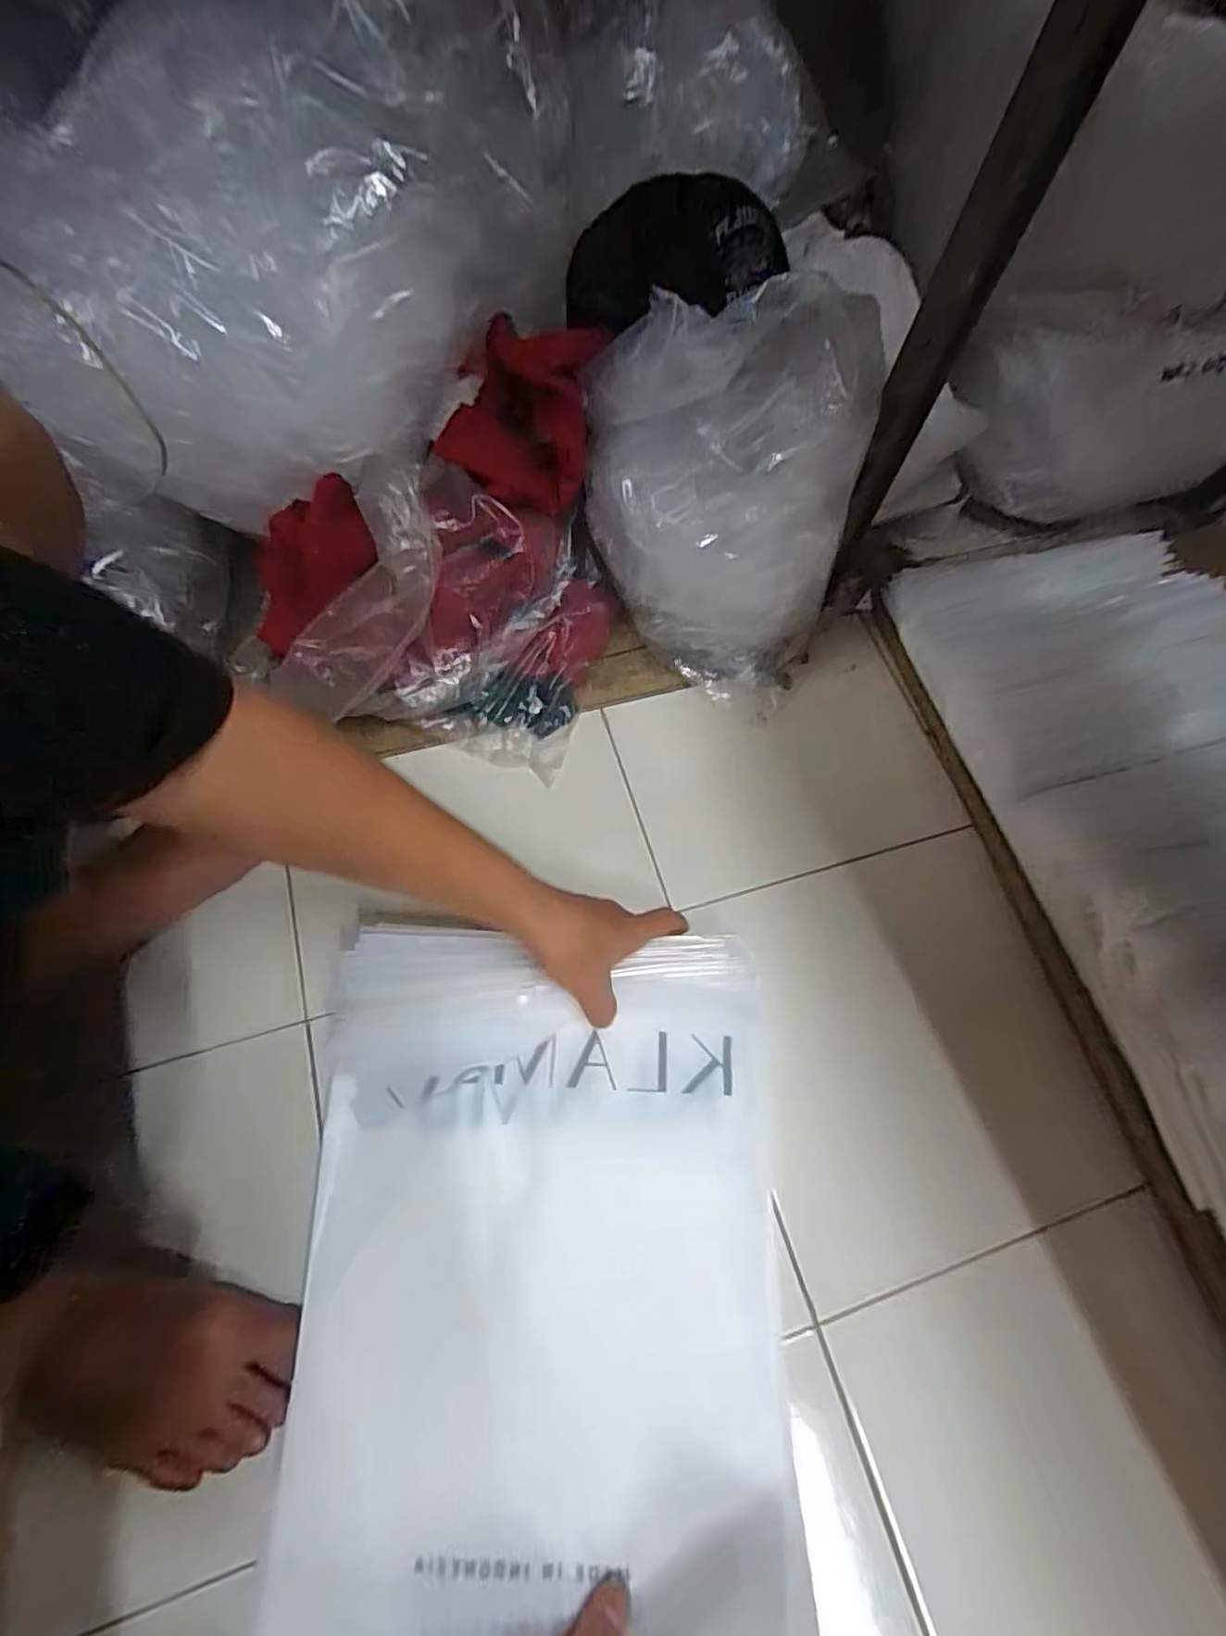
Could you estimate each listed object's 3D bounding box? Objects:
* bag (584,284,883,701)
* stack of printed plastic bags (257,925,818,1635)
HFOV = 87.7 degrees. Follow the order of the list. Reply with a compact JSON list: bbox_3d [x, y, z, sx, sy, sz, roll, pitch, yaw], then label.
[{"bbox_3d":[0.083,-0.256,0.518,0.228,0.277,0.128,28,68,8],"label":"bag"},{"bbox_3d":[-0.046,0.290,0.422,0.309,0.080,0.413,2,66,-3],"label":"stack of printed plastic bags"}]

